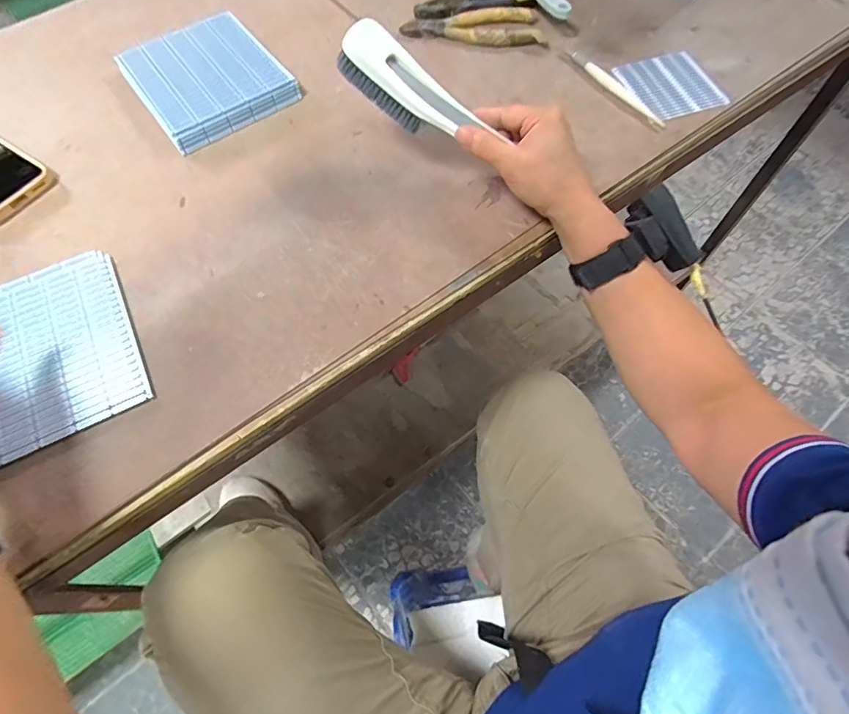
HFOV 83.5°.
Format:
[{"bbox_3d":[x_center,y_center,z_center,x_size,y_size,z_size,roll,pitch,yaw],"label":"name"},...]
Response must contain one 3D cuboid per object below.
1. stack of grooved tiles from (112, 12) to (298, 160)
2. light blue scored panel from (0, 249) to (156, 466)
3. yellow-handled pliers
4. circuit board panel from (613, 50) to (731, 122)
[{"bbox_3d":[-0.234,-0.305,0.513,0.139,0.019,0.166,-33,68,-16],"label":"stack of grooved tiles"},{"bbox_3d":[-0.307,-0.004,0.379,0.142,0.007,0.165,-26,66,-13],"label":"light blue scored panel"},{"bbox_3d":[0.055,-0.379,0.548,0.155,0.022,0.059,4,63,1],"label":"yellow-handled pliers"},{"bbox_3d":[0.259,-0.287,0.501,0.090,0.008,0.093,-13,64,-7],"label":"circuit board panel"}]

